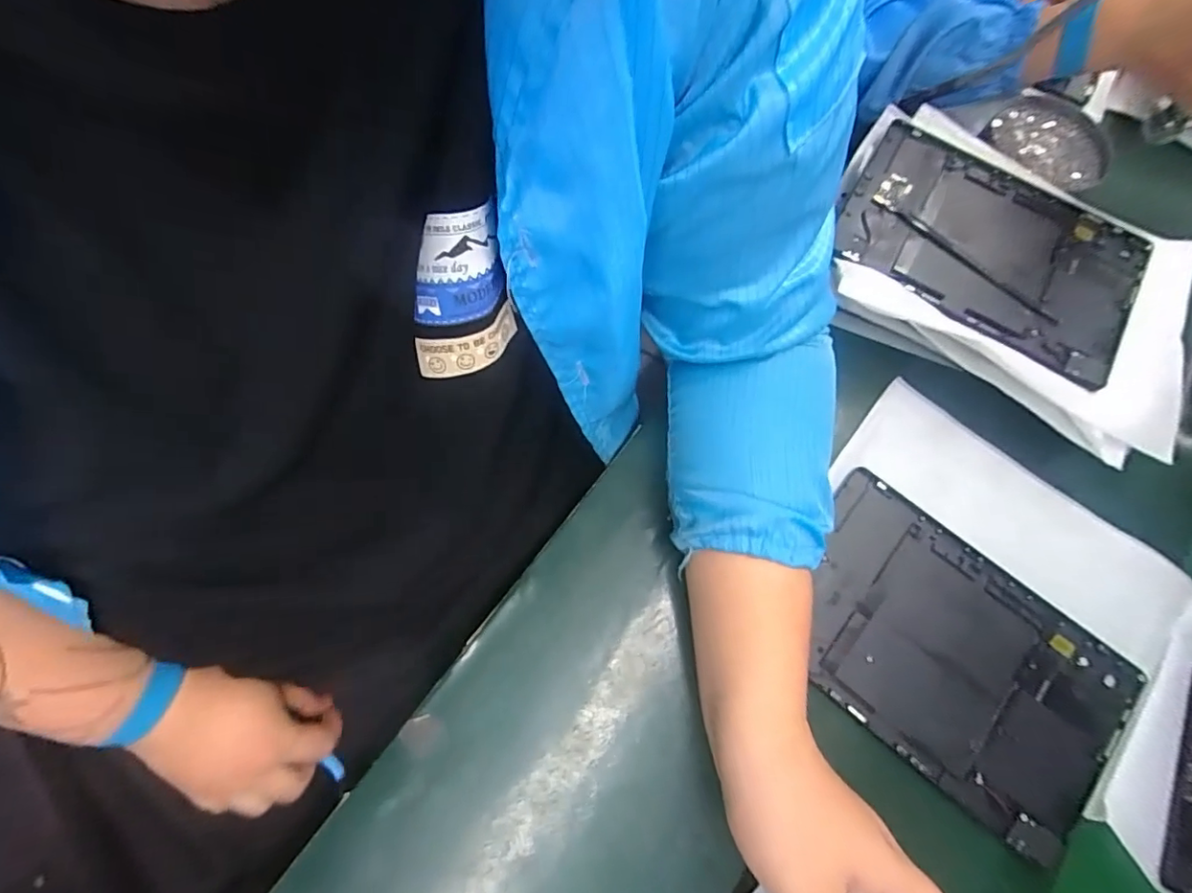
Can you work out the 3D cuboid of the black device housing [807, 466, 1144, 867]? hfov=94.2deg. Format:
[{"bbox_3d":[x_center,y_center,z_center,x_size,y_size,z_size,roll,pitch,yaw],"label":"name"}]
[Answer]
[{"bbox_3d":[0.248,0.147,0.390,0.230,0.016,0.153,39,74,10],"label":"black device housing"}]

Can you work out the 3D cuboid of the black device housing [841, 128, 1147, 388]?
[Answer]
[{"bbox_3d":[0.326,-0.167,0.457,0.232,0.015,0.179,33,73,4],"label":"black device housing"}]

